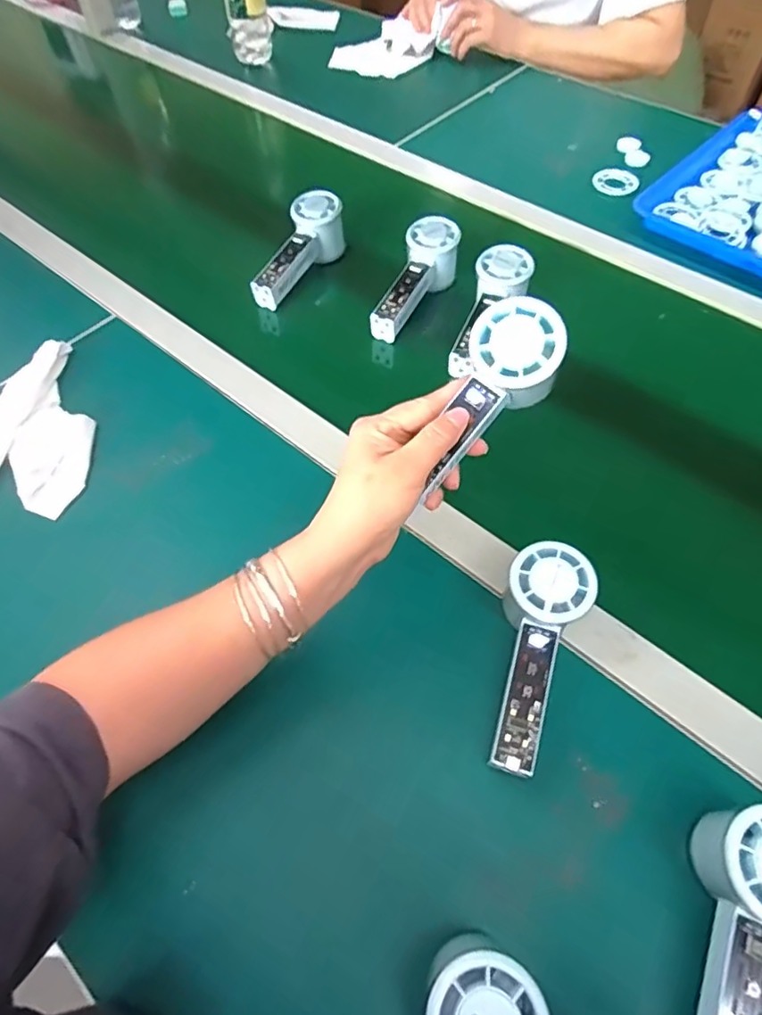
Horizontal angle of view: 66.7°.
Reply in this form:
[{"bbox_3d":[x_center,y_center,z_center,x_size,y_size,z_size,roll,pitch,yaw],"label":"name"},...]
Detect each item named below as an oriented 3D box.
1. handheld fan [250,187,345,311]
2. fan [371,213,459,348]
[{"bbox_3d":[-0.098,-0.291,0.673,0.055,0.056,0.151,27,78,18],"label":"handheld fan"},{"bbox_3d":[0.034,-0.250,0.630,0.056,0.065,0.153,26,61,17],"label":"fan"}]

